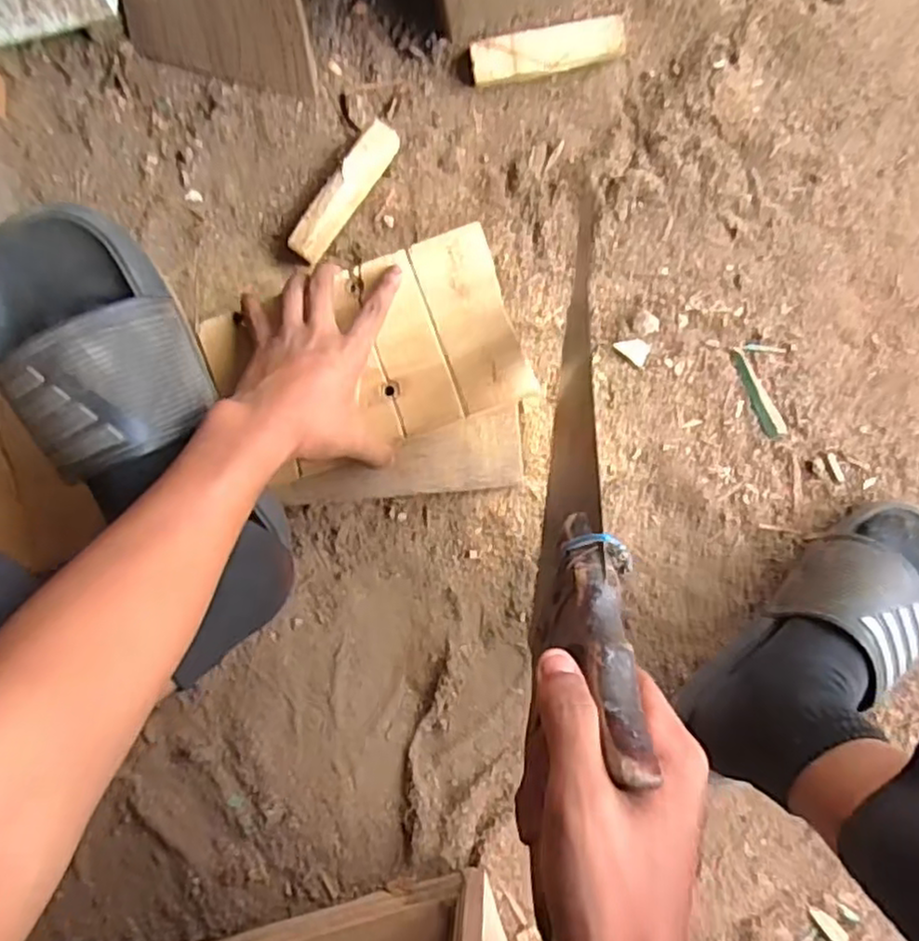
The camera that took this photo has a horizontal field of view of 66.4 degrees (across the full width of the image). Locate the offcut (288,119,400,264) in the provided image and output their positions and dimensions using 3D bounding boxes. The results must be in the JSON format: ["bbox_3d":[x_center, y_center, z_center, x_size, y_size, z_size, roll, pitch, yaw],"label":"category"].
[{"bbox_3d":[-0.098,-0.236,0.600,0.028,0.027,0.127,38,90,5],"label":"offcut"}]

